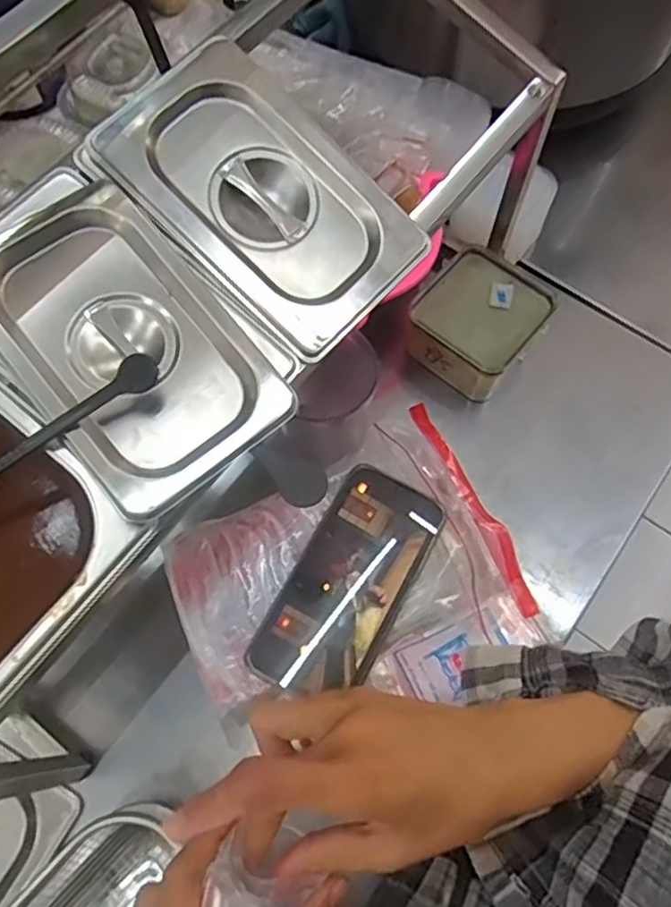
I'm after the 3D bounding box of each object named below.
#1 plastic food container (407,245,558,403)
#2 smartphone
[{"bbox_3d":[0.129,-0.118,0.602,0.103,0.065,0.103,36,72,12],"label":"plastic food container"},{"bbox_3d":[0.011,0.092,0.477,0.077,0.013,0.164,27,71,10],"label":"smartphone"}]

